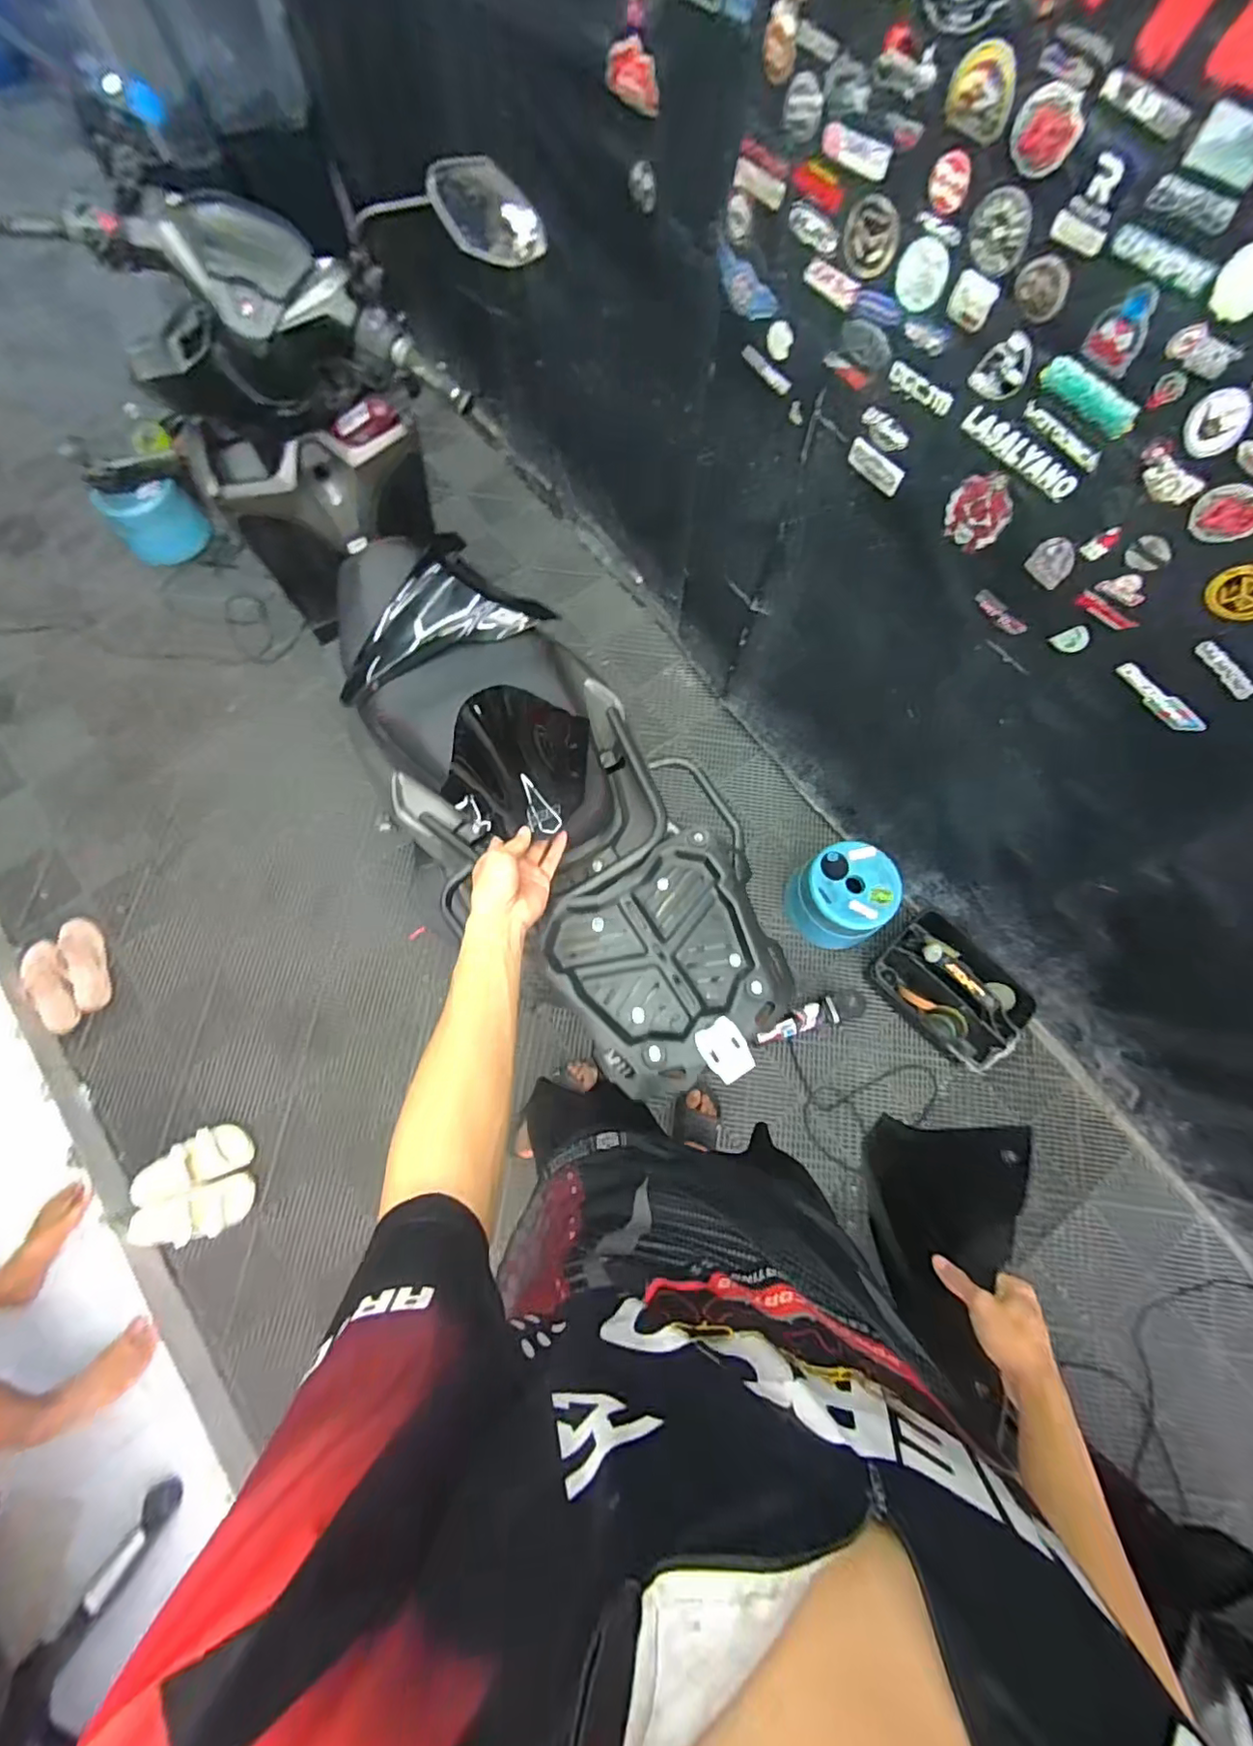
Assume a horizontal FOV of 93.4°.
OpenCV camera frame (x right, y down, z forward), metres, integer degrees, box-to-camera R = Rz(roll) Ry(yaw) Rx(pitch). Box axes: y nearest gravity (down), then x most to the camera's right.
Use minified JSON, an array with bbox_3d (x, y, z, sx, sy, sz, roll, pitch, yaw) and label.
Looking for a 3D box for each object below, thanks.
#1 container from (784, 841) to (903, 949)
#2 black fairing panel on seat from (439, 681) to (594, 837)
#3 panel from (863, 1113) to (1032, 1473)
[{"bbox_3d":[0.551,0.058,1.510,0.236,0.182,0.232,-23,75,-7],"label":"container"},{"bbox_3d":[-0.134,-0.139,0.724,0.179,0.050,0.219,2,62,14],"label":"black fairing panel on seat"},{"bbox_3d":[0.372,0.442,0.722,0.034,0.230,0.313,4,88,-13],"label":"panel"}]

